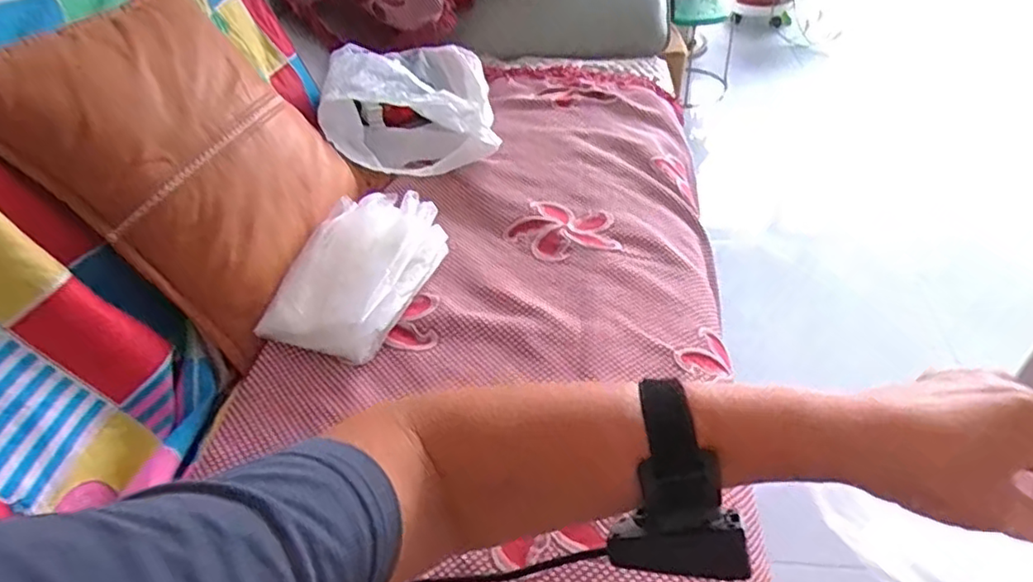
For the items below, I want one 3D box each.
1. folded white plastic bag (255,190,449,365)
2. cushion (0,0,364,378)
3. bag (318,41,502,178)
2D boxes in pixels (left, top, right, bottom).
[{"bbox_3d":[-0.202,-0.027,0.789,0.150,0.079,0.229,13,46,19],"label":"folded white plastic bag"},{"bbox_3d":[-0.401,-0.169,0.771,0.088,0.393,0.317,-17,37,41],"label":"cushion"},{"bbox_3d":[-0.176,-0.320,1.068,0.261,0.123,0.292,-8,43,-3],"label":"bag"}]

